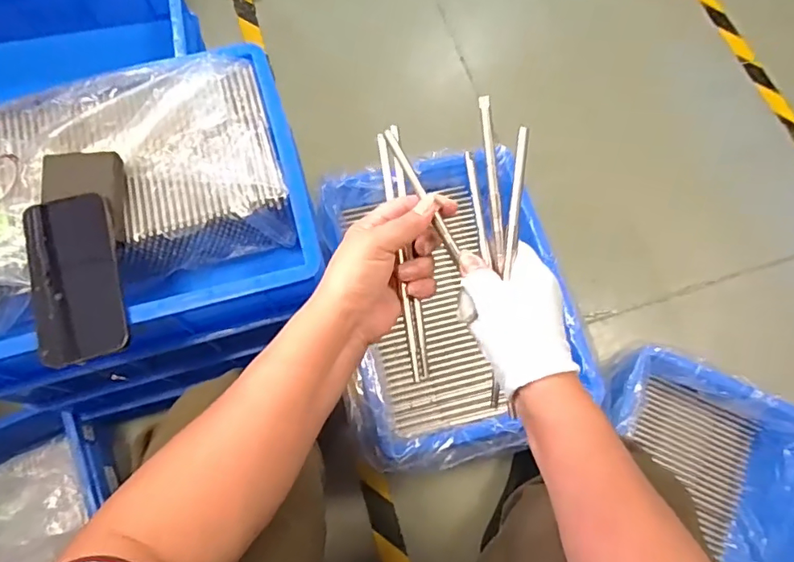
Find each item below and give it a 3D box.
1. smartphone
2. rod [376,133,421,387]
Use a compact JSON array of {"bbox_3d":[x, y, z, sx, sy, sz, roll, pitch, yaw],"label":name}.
[{"bbox_3d":[-0.305,-0.004,0.488,0.078,0.014,0.159,-15,78,-6],"label":"smartphone"},{"bbox_3d":[0.002,-0.022,0.429,0.008,0.009,0.207,-7,83,-5],"label":"rod"}]

